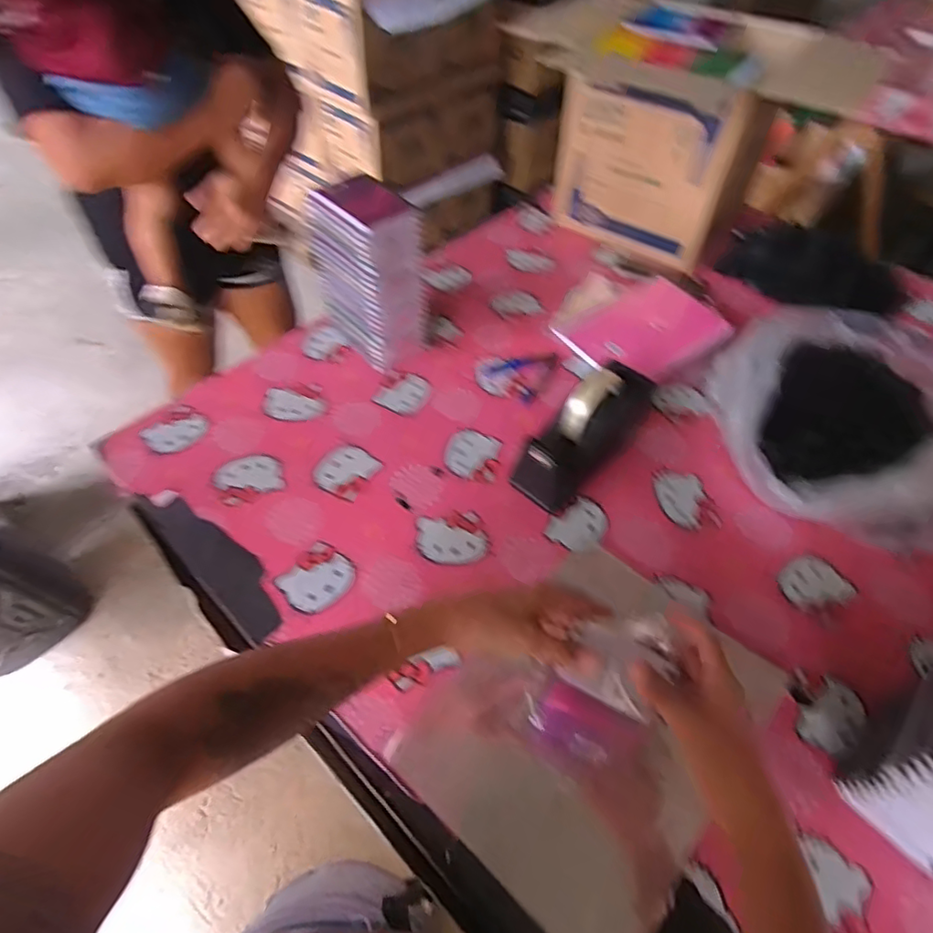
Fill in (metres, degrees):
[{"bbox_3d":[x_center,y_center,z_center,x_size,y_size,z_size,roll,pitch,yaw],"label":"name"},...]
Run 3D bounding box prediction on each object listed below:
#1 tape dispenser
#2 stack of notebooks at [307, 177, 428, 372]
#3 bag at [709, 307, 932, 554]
[{"bbox_3d":[0.151,-0.047,0.716,0.076,0.121,0.206,38,61,22],"label":"tape dispenser"},{"bbox_3d":[-0.126,-0.264,0.811,0.132,0.204,0.108,38,61,22],"label":"stack of notebooks"},{"bbox_3d":[0.497,-0.069,0.755,0.304,0.104,0.364,12,55,6],"label":"bag"}]

